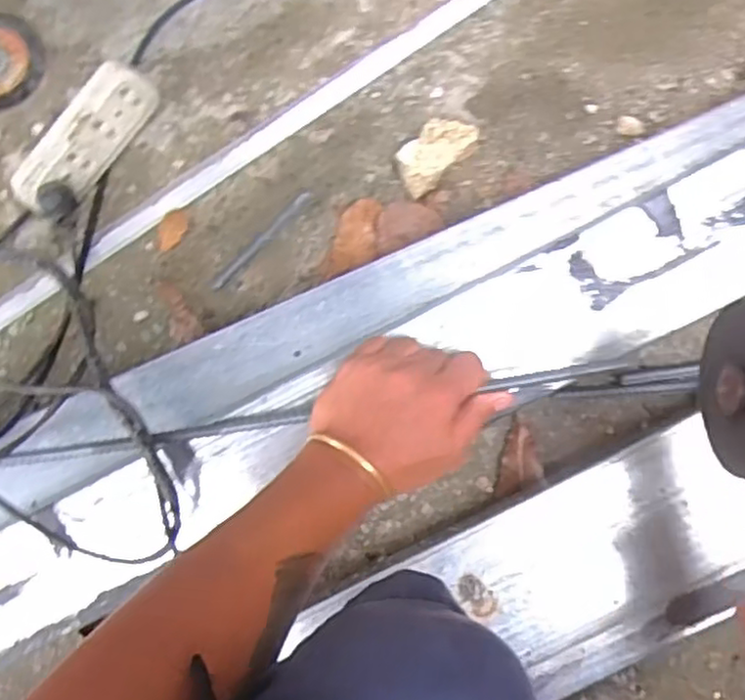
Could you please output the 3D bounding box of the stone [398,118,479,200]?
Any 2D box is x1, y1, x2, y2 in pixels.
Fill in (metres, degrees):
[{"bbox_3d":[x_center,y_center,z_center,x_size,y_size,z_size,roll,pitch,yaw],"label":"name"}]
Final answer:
[{"bbox_3d":[0.056,-0.185,0.641,0.079,0.024,0.051,-45,83,-2],"label":"stone"}]

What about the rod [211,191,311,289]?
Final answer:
[{"bbox_3d":[-0.106,-0.105,0.653,0.012,0.010,0.126,43,88,7],"label":"rod"}]

